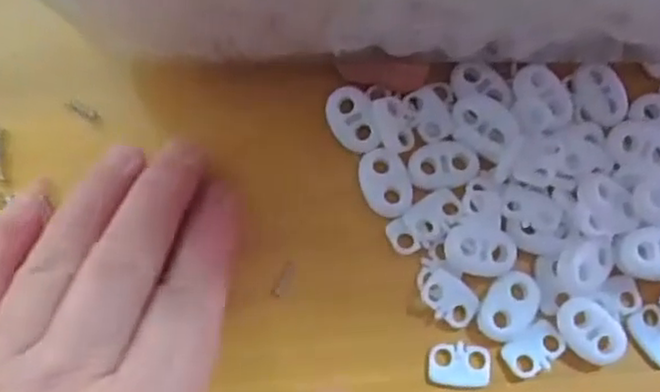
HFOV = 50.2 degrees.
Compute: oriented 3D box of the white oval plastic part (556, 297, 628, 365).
[{"bbox_3d":[0.078,0.040,0.211,0.015,0.006,0.022,-38,80,-10],"label":"white oval plastic part"}]

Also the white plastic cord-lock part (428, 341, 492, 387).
[{"bbox_3d":[0.039,0.051,0.211,0.018,0.004,0.012,5,76,0],"label":"white plastic cord-lock part"}]

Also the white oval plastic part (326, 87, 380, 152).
[{"bbox_3d":[0.007,-0.024,0.223,0.014,0.004,0.022,-22,77,-6],"label":"white oval plastic part"}]

